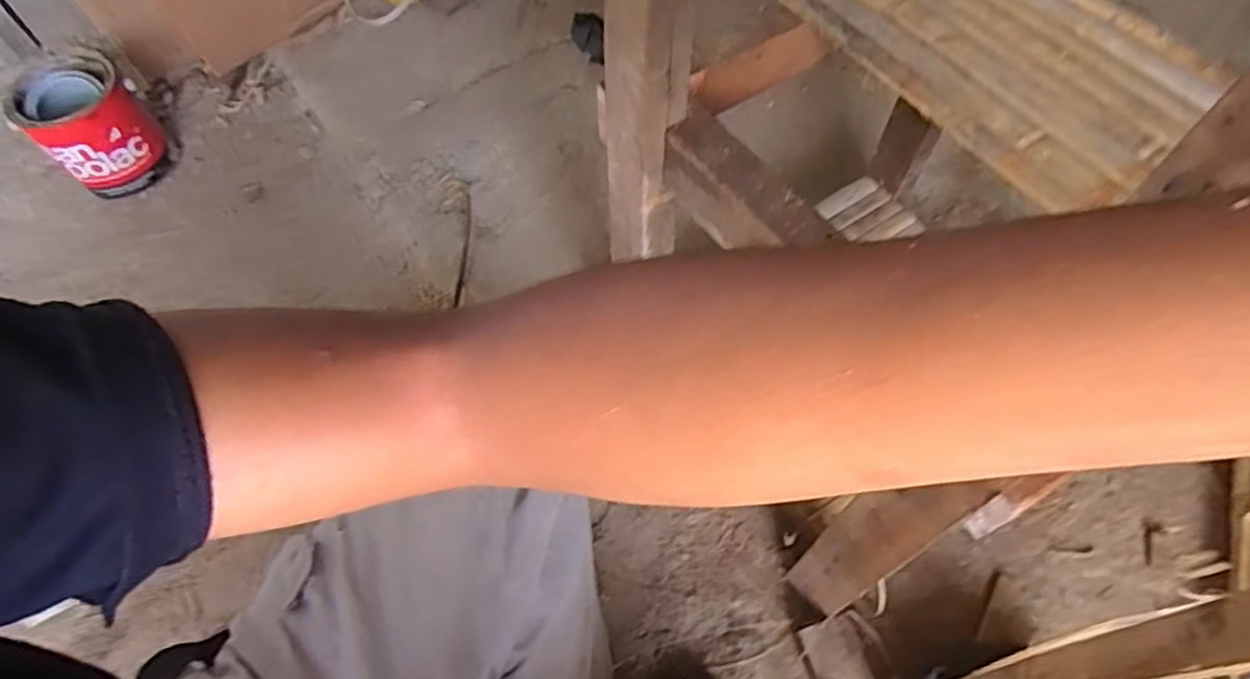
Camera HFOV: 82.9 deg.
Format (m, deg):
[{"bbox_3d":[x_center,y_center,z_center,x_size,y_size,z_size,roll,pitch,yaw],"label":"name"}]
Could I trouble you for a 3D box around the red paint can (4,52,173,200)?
[{"bbox_3d":[-0.816,-0.321,1.095,0.151,0.168,0.156,-38,67,-19],"label":"red paint can"}]

